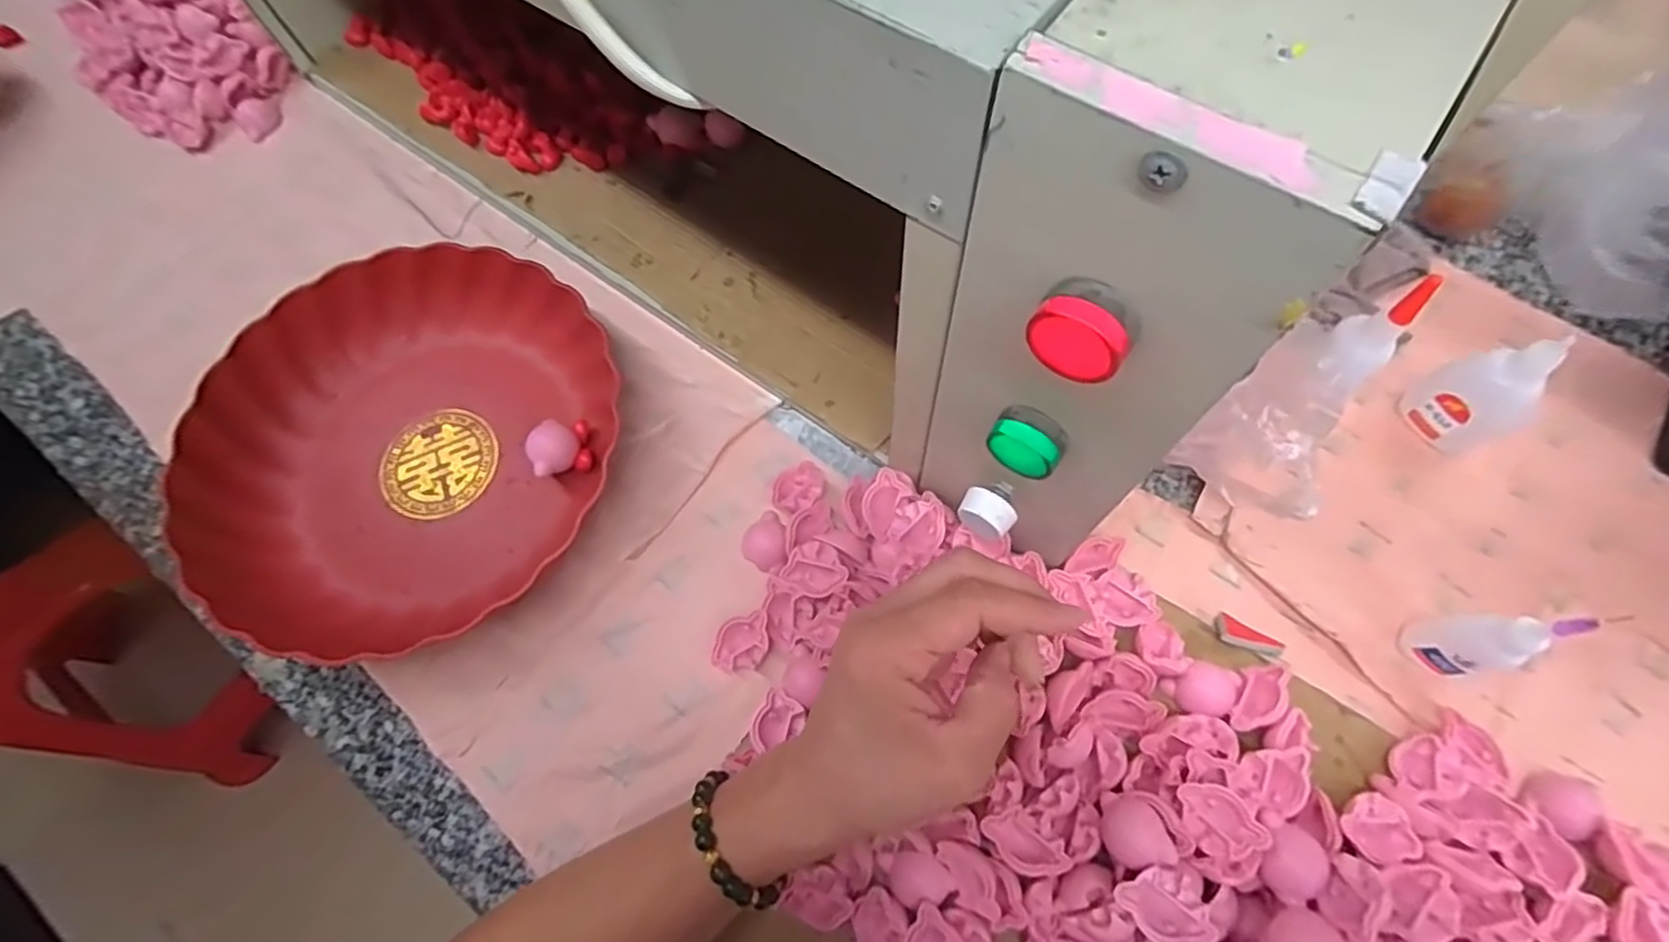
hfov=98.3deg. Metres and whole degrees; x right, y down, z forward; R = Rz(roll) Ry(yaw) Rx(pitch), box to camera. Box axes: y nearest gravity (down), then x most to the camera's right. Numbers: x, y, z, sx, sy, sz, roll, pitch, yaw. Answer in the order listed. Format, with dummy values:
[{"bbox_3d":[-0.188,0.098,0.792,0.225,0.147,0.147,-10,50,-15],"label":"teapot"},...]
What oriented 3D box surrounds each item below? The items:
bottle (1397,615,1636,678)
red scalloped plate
[{"bbox_3d":[0.303,0.077,0.330,0.019,0.093,0.026,-40,72,-12],"label":"bottle"},{"bbox_3d":[-0.244,-0.022,0.415,0.229,0.046,0.217,-1,69,2],"label":"red scalloped plate"}]

